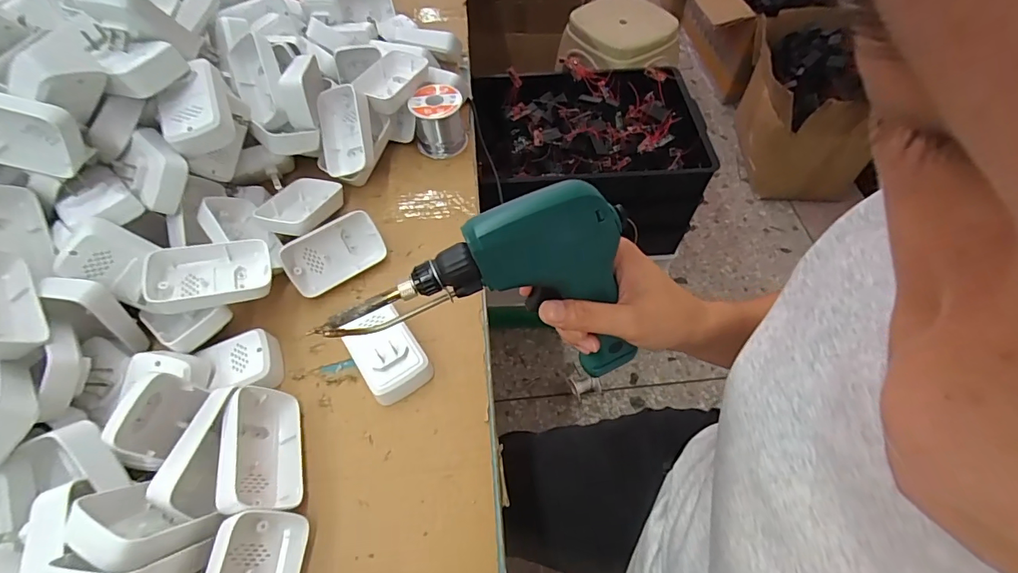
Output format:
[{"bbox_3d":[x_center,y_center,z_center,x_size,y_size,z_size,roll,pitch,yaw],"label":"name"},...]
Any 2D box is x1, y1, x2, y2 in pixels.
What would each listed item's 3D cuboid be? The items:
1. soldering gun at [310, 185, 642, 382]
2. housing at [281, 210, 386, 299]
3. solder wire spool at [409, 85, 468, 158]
[{"bbox_3d":[-0.018,0.008,0.301,0.177,0.144,0.050,-6,56,-3],"label":"soldering gun"},{"bbox_3d":[-0.178,-0.034,0.470,0.095,0.058,0.026,-34,31,-19],"label":"housing"},{"bbox_3d":[-0.087,-0.206,0.573,0.061,0.065,0.061,-9,57,-5],"label":"solder wire spool"}]

